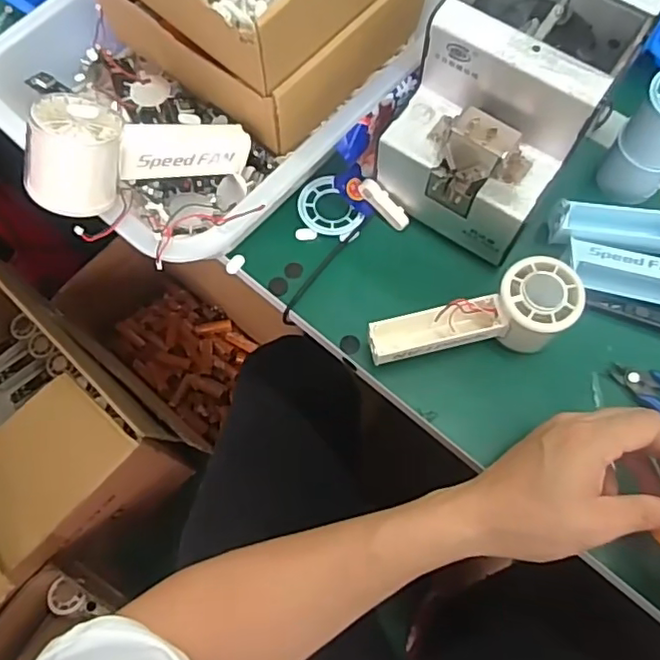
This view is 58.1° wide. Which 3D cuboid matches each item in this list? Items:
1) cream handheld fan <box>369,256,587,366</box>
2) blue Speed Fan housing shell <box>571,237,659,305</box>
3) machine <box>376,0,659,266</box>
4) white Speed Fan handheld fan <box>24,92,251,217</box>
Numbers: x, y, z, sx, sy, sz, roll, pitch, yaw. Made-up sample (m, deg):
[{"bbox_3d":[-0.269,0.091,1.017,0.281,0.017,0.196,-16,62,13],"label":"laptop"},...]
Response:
[{"bbox_3d":[0.104,-0.003,0.443,0.147,0.065,0.054,-17,70,-6],"label":"cream handheld fan"},{"bbox_3d":[0.238,-0.042,0.467,0.101,0.030,0.034,10,70,4],"label":"blue Speed Fan housing shell"},{"bbox_3d":[0.135,-0.173,0.455,0.121,0.150,0.169,34,73,12],"label":"machine"},{"bbox_3d":[-0.136,-0.126,0.425,0.152,0.068,0.055,-12,51,-42],"label":"white Speed Fan handheld fan"}]

